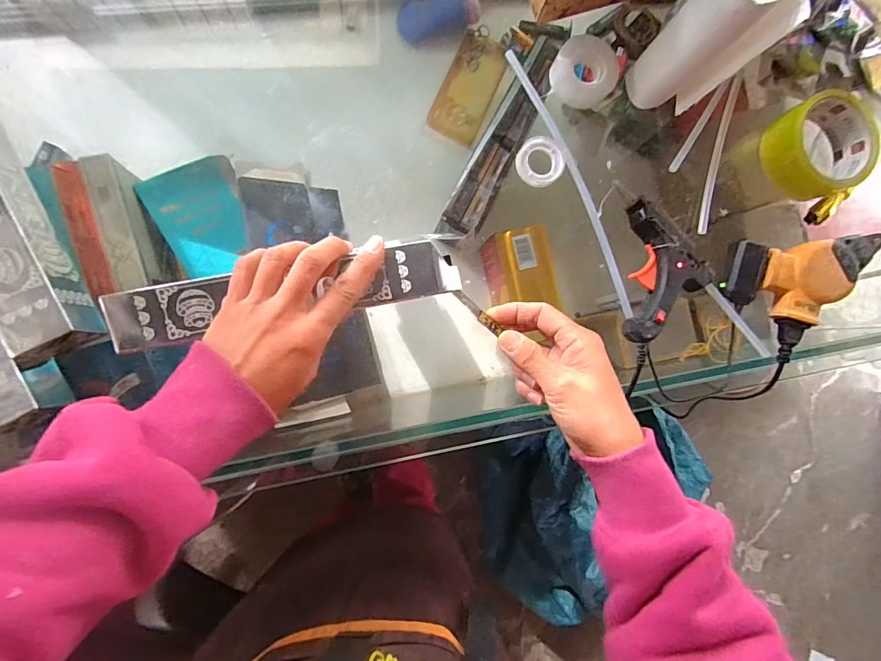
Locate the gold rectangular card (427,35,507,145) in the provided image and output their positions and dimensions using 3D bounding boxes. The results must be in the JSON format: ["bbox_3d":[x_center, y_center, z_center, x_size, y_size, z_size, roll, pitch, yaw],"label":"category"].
[{"bbox_3d":[0.042,-0.349,0.619,0.073,0.008,0.148,24,90,-8],"label":"gold rectangular card"}]

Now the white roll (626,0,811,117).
[{"bbox_3d":[0.212,-0.230,0.342,0.051,0.121,0.067,-41,94,-8],"label":"white roll"}]

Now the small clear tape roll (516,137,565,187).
[{"bbox_3d":[0.089,-0.152,0.384,0.042,0.013,0.040,0,88,-9],"label":"small clear tape roll"}]

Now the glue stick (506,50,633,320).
[{"bbox_3d":[0.121,-0.132,0.389,0.017,0.010,0.256,-24,92,-9],"label":"glue stick"}]

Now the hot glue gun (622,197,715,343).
[{"bbox_3d":[0.203,-0.050,0.378,0.076,0.023,0.120,5,87,-8],"label":"hot glue gun"}]

